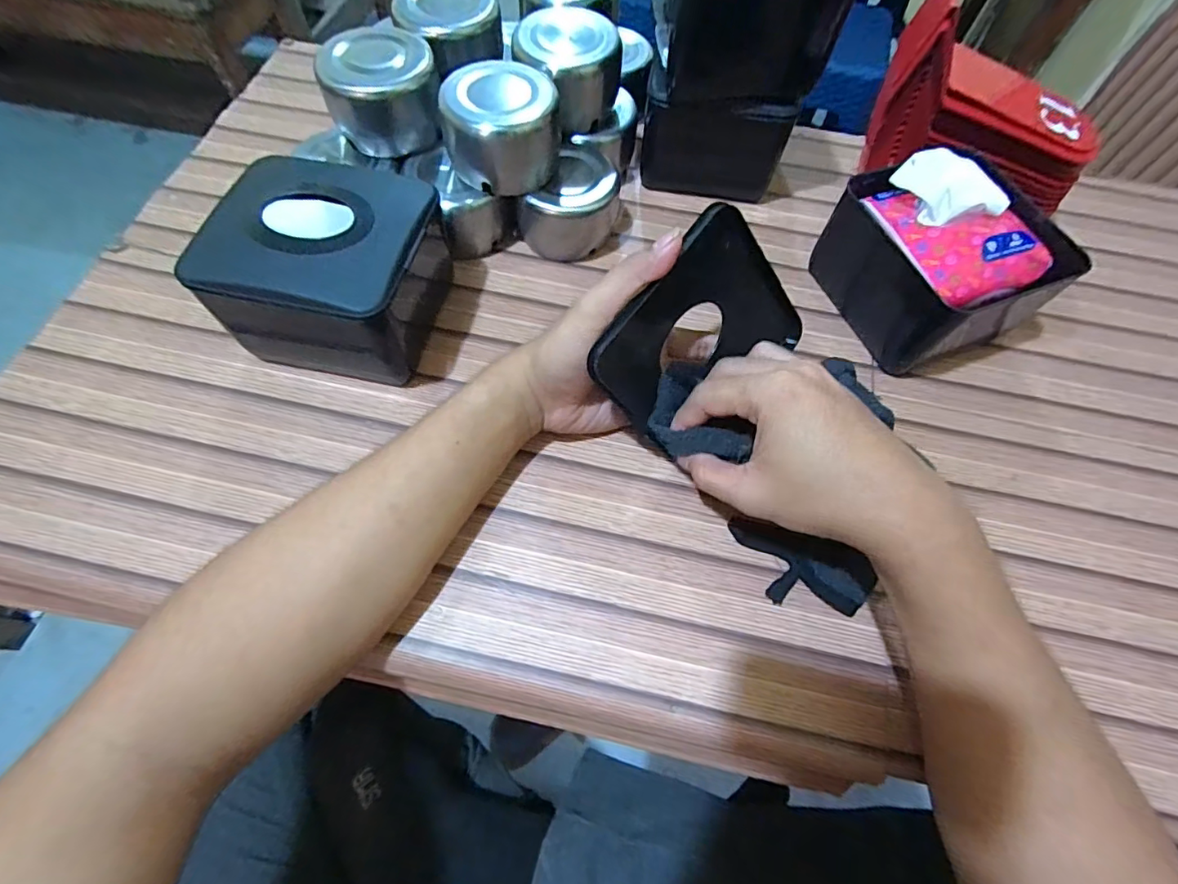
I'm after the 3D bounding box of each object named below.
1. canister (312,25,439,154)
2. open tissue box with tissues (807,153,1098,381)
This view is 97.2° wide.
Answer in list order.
[{"bbox_3d":[-0.153,-0.260,0.385,0.081,0.054,0.068,-13,66,-10],"label":"canister"},{"bbox_3d":[0.250,-0.135,0.379,0.125,0.092,0.124,-18,67,-12],"label":"open tissue box with tissues"}]

